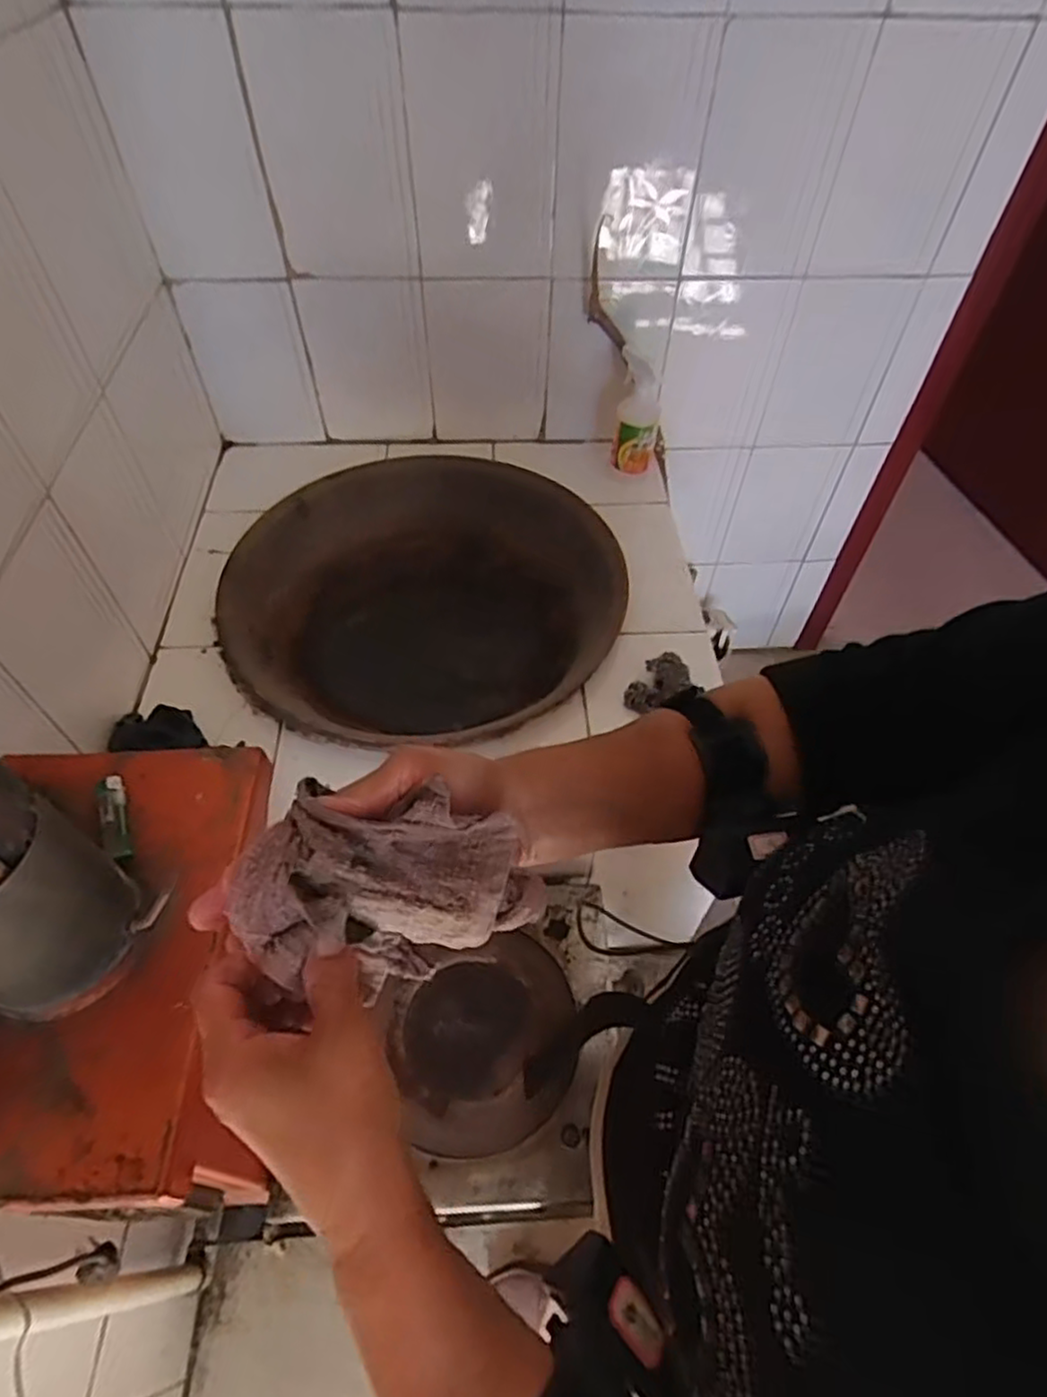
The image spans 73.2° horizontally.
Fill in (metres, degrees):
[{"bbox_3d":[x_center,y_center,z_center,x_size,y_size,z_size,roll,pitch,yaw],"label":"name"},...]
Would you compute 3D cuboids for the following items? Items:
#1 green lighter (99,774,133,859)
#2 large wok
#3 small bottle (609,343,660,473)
[{"bbox_3d":[-0.347,0.100,0.599,0.019,0.007,0.084,-22,57,-17],"label":"green lighter"},{"bbox_3d":[-0.160,-0.136,1.107,0.558,0.171,0.575,1,53,-1],"label":"large wok"},{"bbox_3d":[0.189,-0.462,1.176,0.076,0.203,0.070,11,53,7],"label":"small bottle"}]

